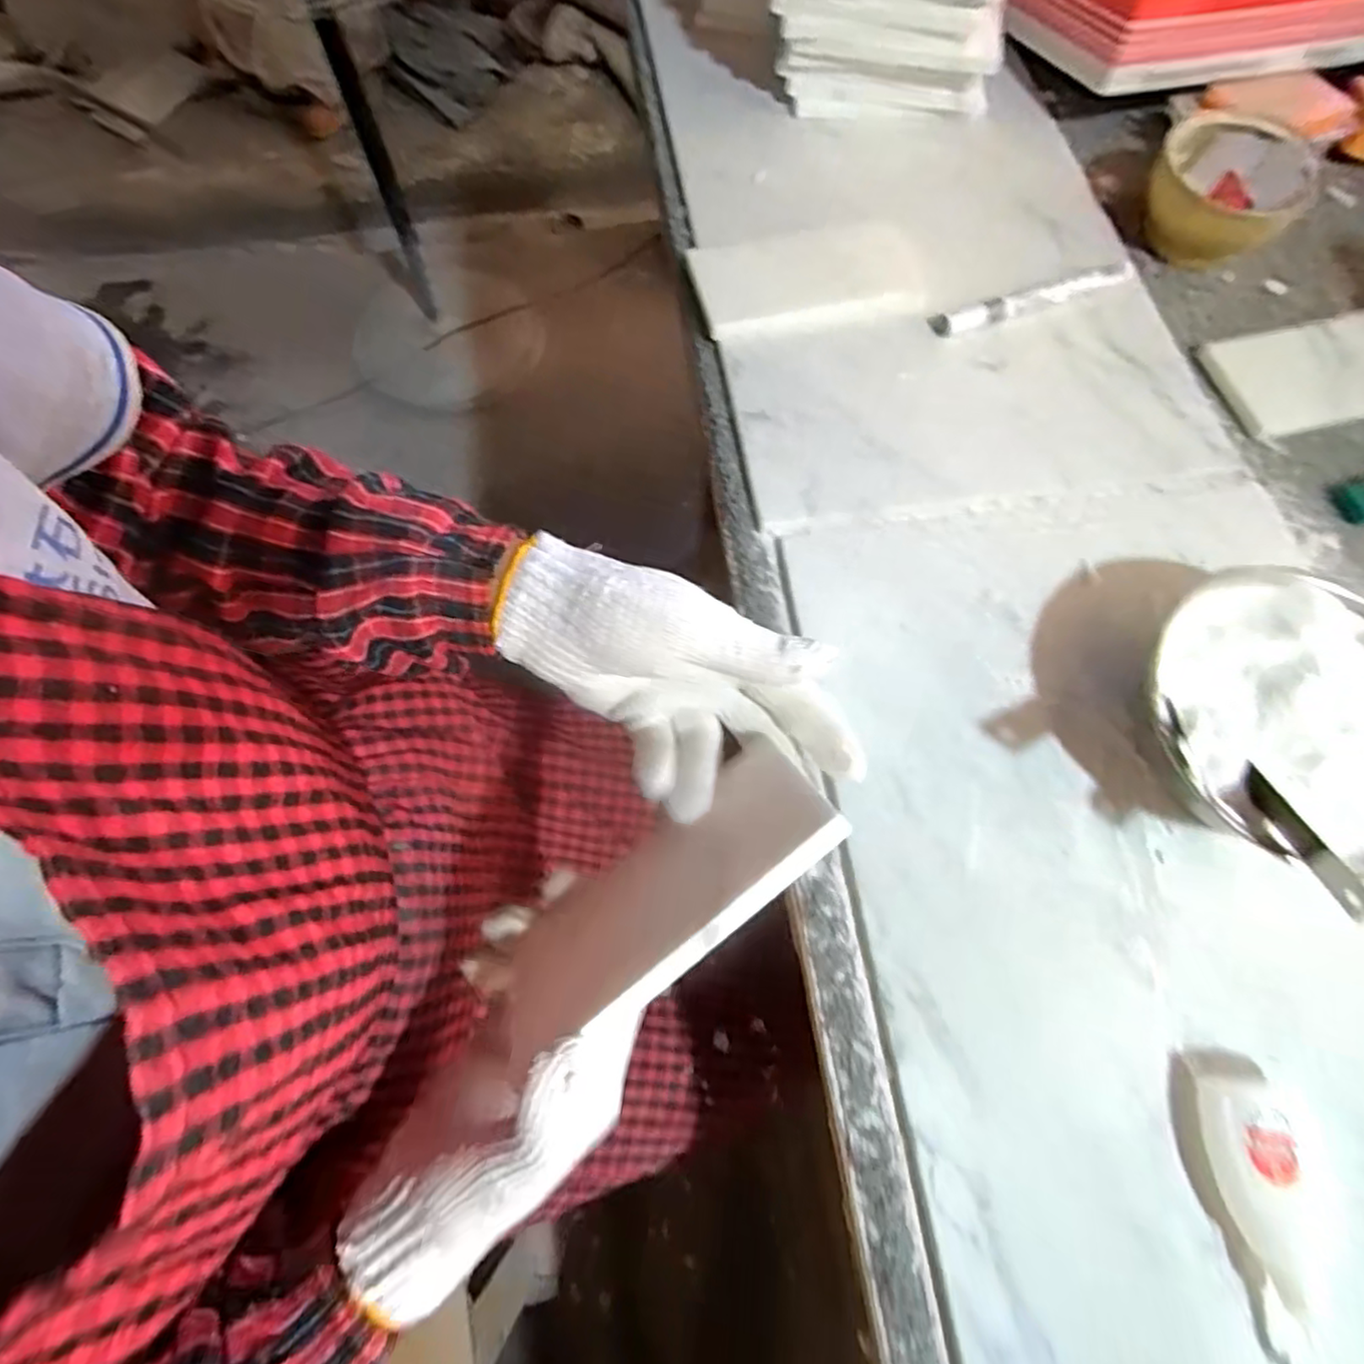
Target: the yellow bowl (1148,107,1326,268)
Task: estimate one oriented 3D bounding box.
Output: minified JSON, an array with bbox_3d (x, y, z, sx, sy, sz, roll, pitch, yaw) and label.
[{"bbox_3d":[0.383,-0.348,0.479,0.098,0.055,0.104,0,70,-1],"label":"yellow bowl"}]

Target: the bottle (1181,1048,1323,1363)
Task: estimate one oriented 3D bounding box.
[{"bbox_3d":[0.240,0.216,0.275,0.036,0.027,0.110,3,70,0],"label":"bottle"}]

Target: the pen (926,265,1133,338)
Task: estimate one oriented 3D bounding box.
[{"bbox_3d":[0.238,-0.260,0.454,0.144,0.013,0.016,-17,71,-7],"label":"pen"}]

